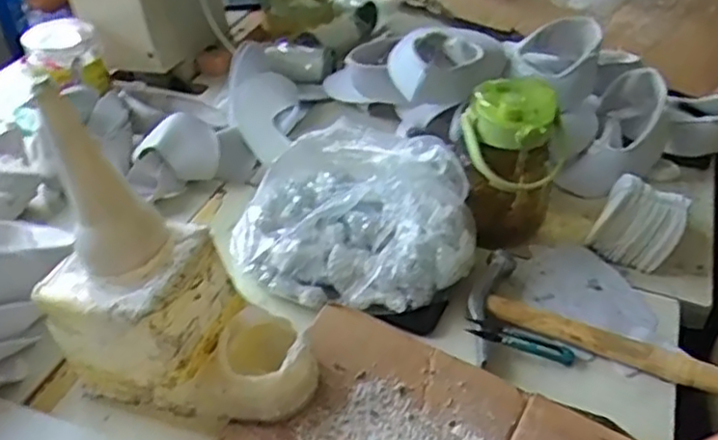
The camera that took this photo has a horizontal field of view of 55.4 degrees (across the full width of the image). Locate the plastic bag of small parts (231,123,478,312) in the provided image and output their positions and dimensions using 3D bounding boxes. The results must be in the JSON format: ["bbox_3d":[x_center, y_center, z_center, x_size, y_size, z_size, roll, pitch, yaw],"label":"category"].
[{"bbox_3d":[-0.002,-0.011,0.681,0.230,0.107,0.152,11,43,9],"label":"plastic bag of small parts"}]

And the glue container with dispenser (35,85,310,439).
[{"bbox_3d":[-0.139,0.043,0.533,0.216,0.223,0.105,14,44,12],"label":"glue container with dispenser"}]

